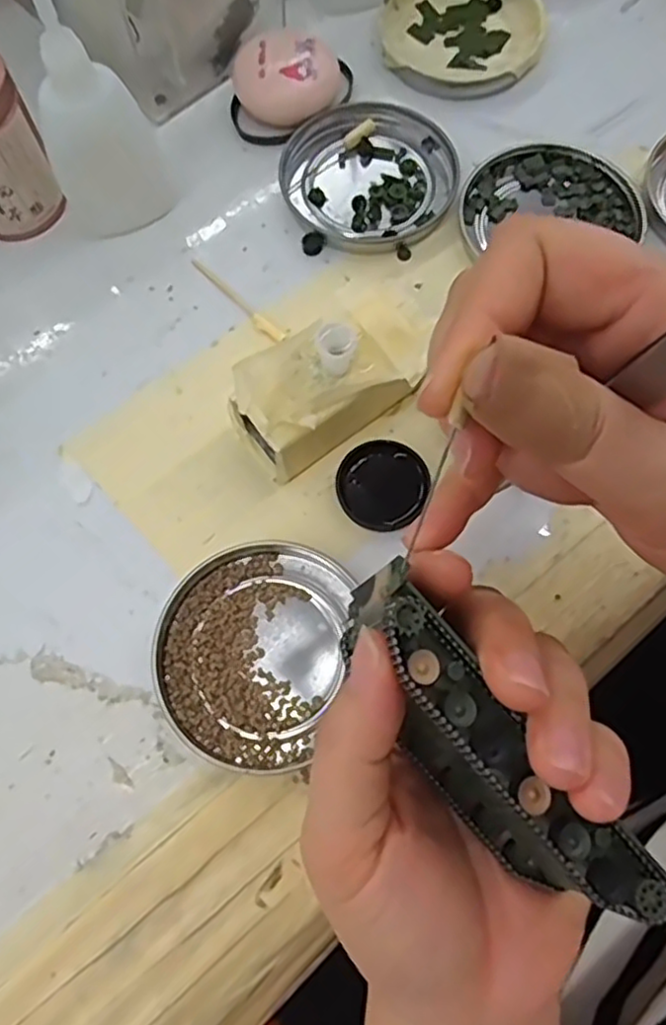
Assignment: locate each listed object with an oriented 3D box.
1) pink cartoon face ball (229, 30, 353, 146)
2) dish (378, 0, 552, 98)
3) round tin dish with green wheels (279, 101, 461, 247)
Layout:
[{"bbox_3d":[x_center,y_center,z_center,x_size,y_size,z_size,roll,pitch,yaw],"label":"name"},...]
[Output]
[{"bbox_3d":[-0.020,-0.199,0.323,0.055,0.023,0.045,1,72,1],"label":"pink cartoon face ball"},{"bbox_3d":[0.063,-0.243,0.344,0.078,0.012,0.081,0,72,1],"label":"dish"},{"bbox_3d":[0.017,-0.155,0.316,0.078,0.009,0.075,0,72,1],"label":"round tin dish with green wheels"}]

